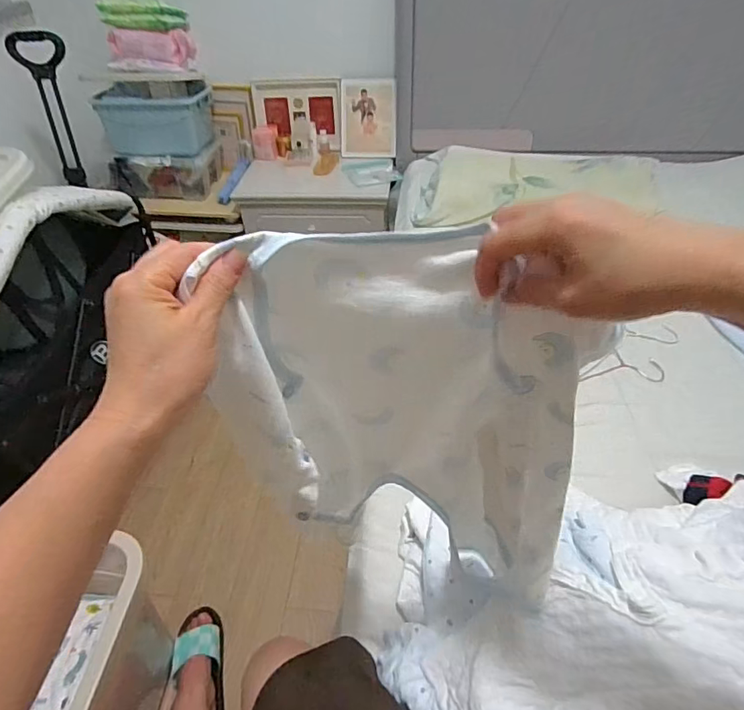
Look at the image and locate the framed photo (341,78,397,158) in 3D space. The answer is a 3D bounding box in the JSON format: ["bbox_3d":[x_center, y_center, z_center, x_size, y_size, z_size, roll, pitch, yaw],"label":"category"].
[{"bbox_3d":[-0.012,-0.813,1.669,0.193,0.244,0.015,4,19,10],"label":"framed photo"}]

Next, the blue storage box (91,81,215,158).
[{"bbox_3d":[-0.716,-0.812,1.637,0.323,0.186,0.253,-1,44,2],"label":"blue storage box"}]

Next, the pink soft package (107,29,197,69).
[{"bbox_3d":[-0.698,-0.992,1.558,0.244,0.103,0.149,3,44,6],"label":"pink soft package"}]

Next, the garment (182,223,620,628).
[{"bbox_3d":[0.038,0.105,0.422,0.270,0.438,0.079,1,44,4],"label":"garment"}]

